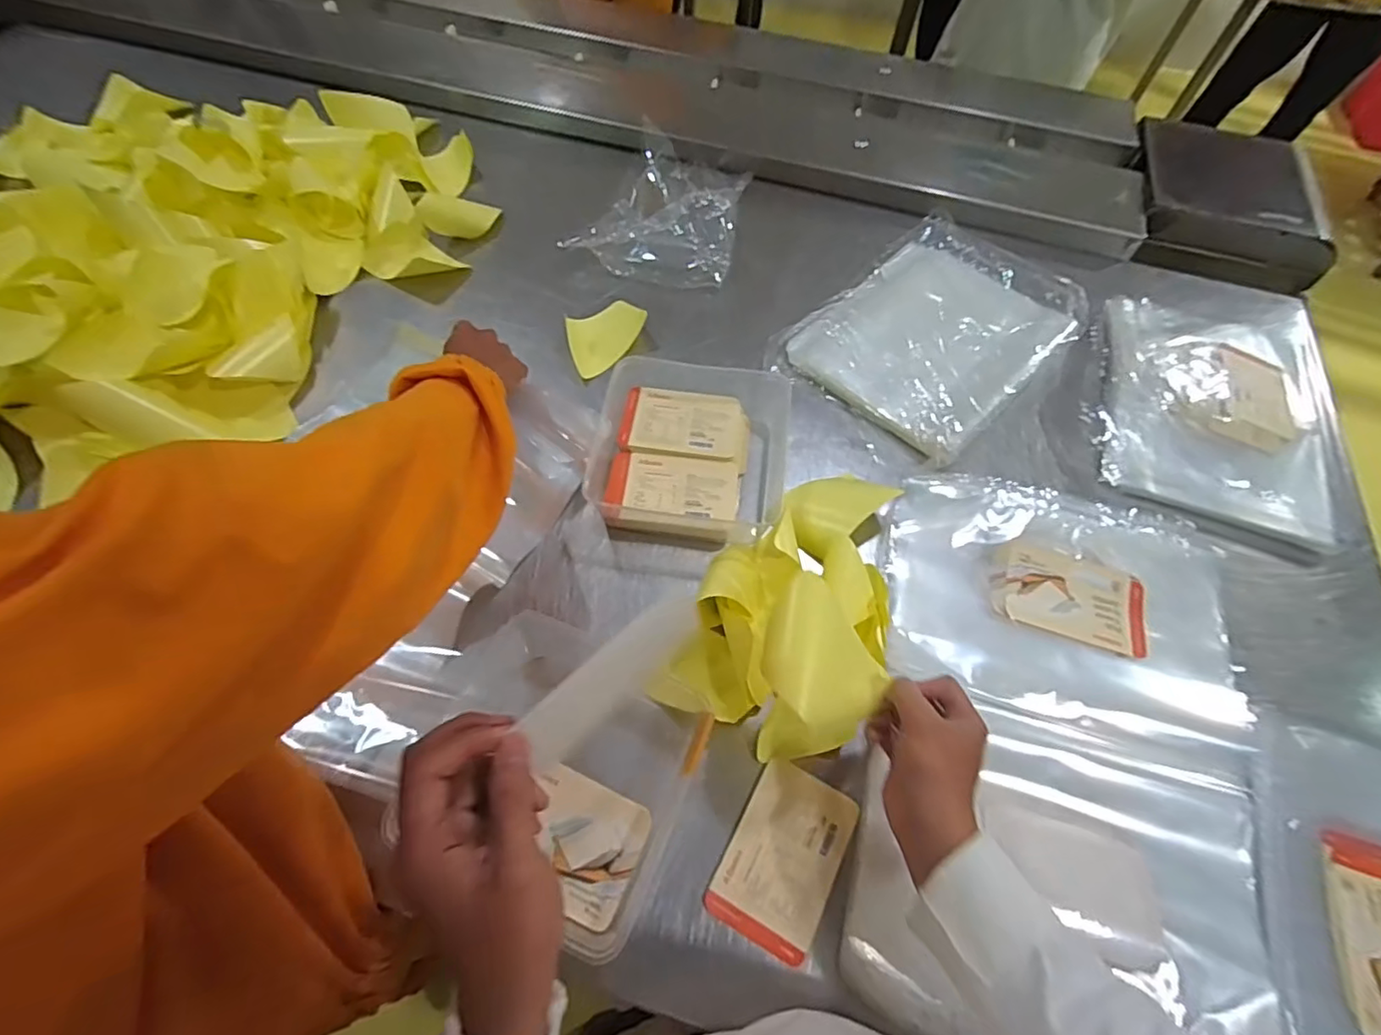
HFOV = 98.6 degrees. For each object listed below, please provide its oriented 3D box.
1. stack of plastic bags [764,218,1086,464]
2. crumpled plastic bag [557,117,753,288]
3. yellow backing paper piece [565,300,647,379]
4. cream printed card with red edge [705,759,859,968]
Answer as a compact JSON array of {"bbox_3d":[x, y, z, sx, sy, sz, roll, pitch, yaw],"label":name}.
[{"bbox_3d":[0.313,-0.253,0.729,0.265,0.066,0.374,41,67,19],"label":"stack of plastic bags"},{"bbox_3d":[-0.033,-0.452,0.835,0.225,0.077,0.256,15,61,6],"label":"crumpled plastic bag"},{"bbox_3d":[-0.100,-0.223,0.737,0.101,0.005,0.072,-23,103,-12],"label":"yellow backing paper piece"},{"bbox_3d":[0.077,0.273,0.482,0.084,0.009,0.130,27,63,13],"label":"cream printed card with red edge"}]

